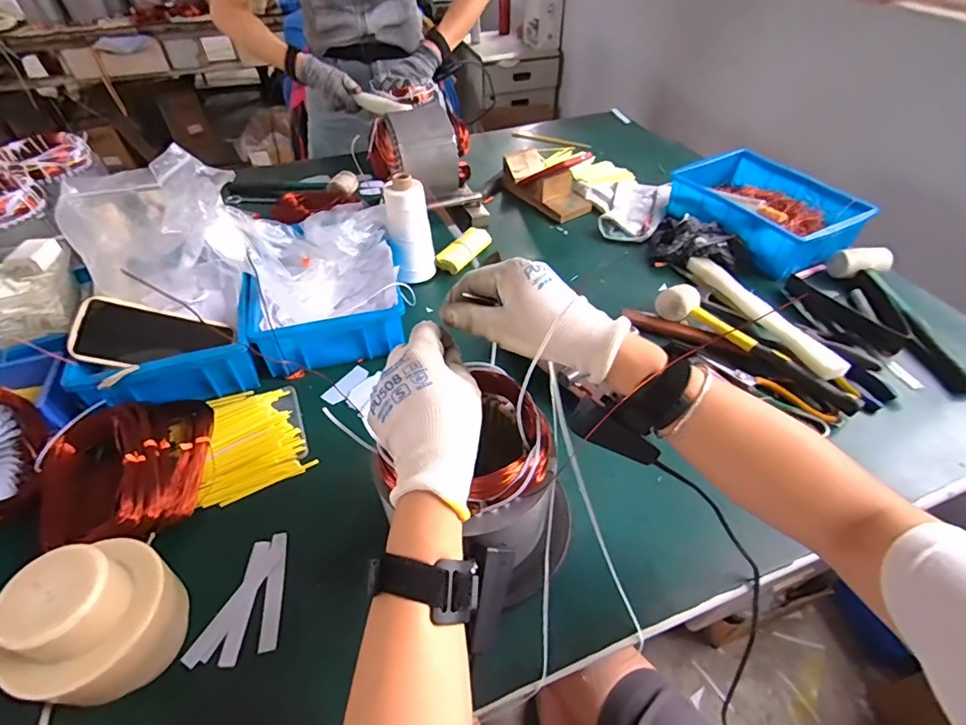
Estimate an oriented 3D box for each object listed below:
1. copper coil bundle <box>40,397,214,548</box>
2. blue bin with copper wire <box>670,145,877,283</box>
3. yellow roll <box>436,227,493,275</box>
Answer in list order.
[{"bbox_3d":[-0.390,0.117,0.521,0.149,0.057,0.187,-9,47,-7],"label":"copper coil bundle"},{"bbox_3d":[0.518,-0.289,0.886,0.218,0.072,0.306,-26,51,-22],"label":"blue bin with copper wire"},{"bbox_3d":[-0.030,-0.199,0.838,0.049,0.032,0.129,27,53,24],"label":"yellow roll"}]

